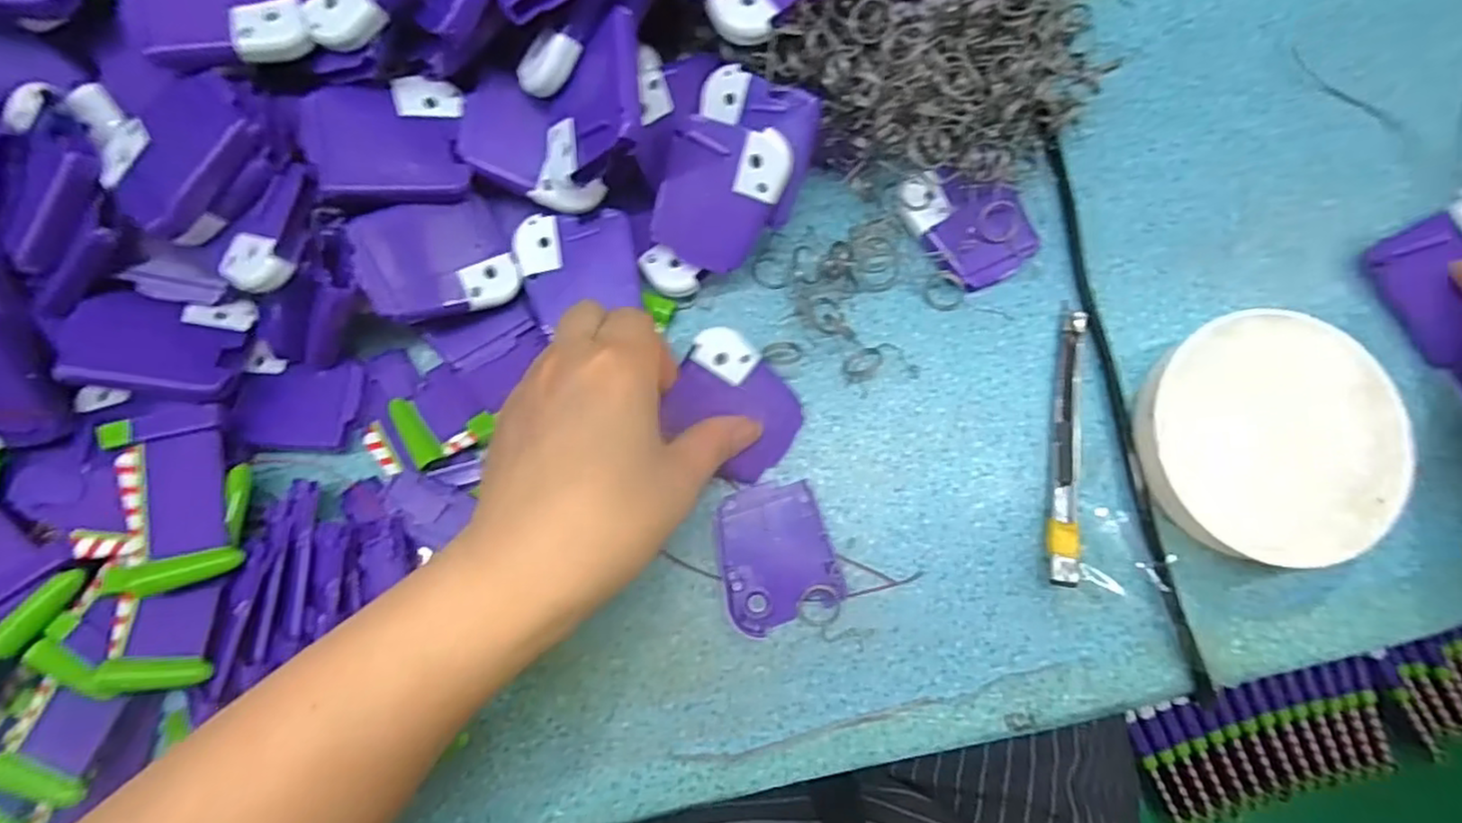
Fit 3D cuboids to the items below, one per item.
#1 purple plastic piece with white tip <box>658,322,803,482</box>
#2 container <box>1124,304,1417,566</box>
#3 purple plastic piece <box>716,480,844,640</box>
[{"bbox_3d":[0.002,-0.002,0.304,0.063,0.004,0.050,38,84,-23],"label":"purple plastic piece with white tip"},{"bbox_3d":[0.236,0.010,0.306,0.100,0.024,0.106,0,81,1],"label":"container"},{"bbox_3d":[0.019,0.064,0.310,0.051,0.007,0.060,-18,81,-2],"label":"purple plastic piece"}]

